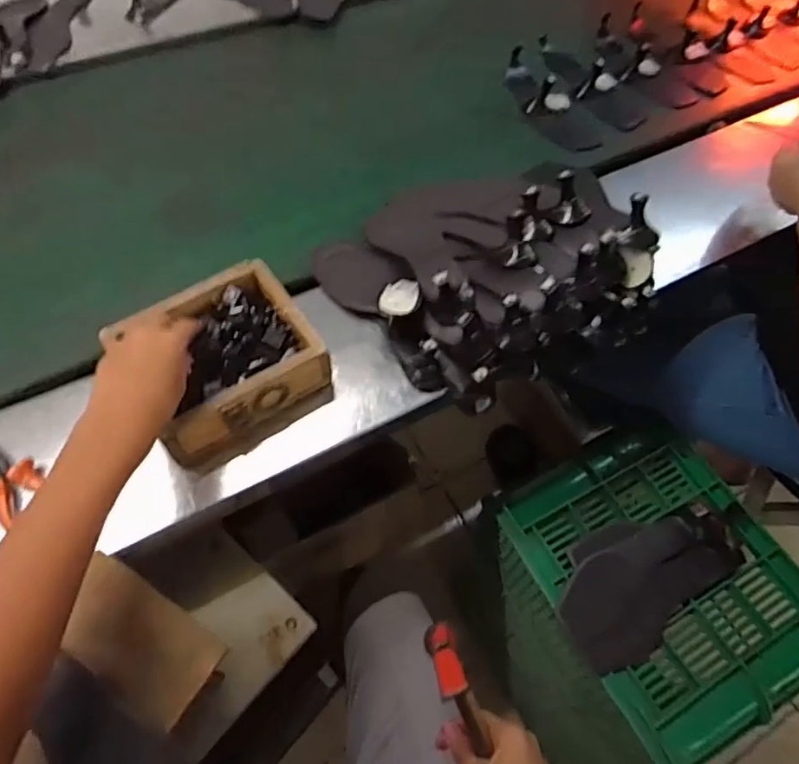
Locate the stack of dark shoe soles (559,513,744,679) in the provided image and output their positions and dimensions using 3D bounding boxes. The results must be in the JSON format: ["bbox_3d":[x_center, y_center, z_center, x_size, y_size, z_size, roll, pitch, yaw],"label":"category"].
[{"bbox_3d":[0.324,0.240,0.755,0.267,0.070,0.141,-33,66,-20],"label":"stack of dark shoe soles"}]

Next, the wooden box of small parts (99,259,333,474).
[{"bbox_3d":[-0.181,-0.018,0.611,0.173,0.090,0.156,-32,65,-20],"label":"wooden box of small parts"}]

